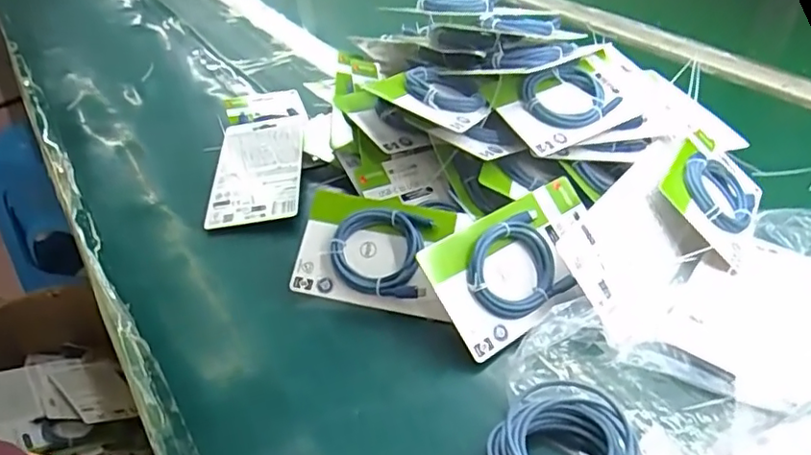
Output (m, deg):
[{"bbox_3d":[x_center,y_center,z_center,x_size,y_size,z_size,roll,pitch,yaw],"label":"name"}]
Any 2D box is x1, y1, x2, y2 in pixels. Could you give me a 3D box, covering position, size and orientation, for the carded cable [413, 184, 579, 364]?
[{"bbox_3d":[0.102,0.029,0.506,0.168,0.019,0.099,-27,79,-25],"label":"carded cable"}]

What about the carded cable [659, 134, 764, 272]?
[{"bbox_3d":[0.296,-0.039,0.571,0.092,0.022,0.164,46,51,3],"label":"carded cable"}]

